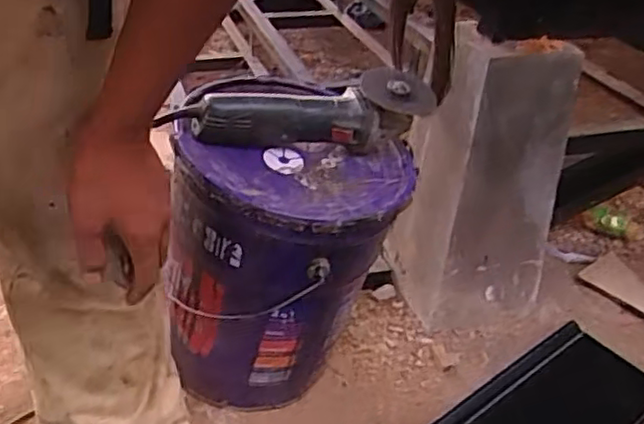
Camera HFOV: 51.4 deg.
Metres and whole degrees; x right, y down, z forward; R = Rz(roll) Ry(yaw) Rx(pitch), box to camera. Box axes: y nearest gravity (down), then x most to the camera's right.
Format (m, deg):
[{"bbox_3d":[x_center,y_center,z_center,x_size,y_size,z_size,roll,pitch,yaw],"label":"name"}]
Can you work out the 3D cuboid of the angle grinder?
[{"bbox_3d":[-0.010,-0.122,0.834,0.298,0.081,0.089,-7,35,-17],"label":"angle grinder"}]

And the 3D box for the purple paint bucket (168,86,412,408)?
[{"bbox_3d":[-0.049,0.076,0.909,0.291,0.383,0.260,2,33,-4],"label":"purple paint bucket"}]

